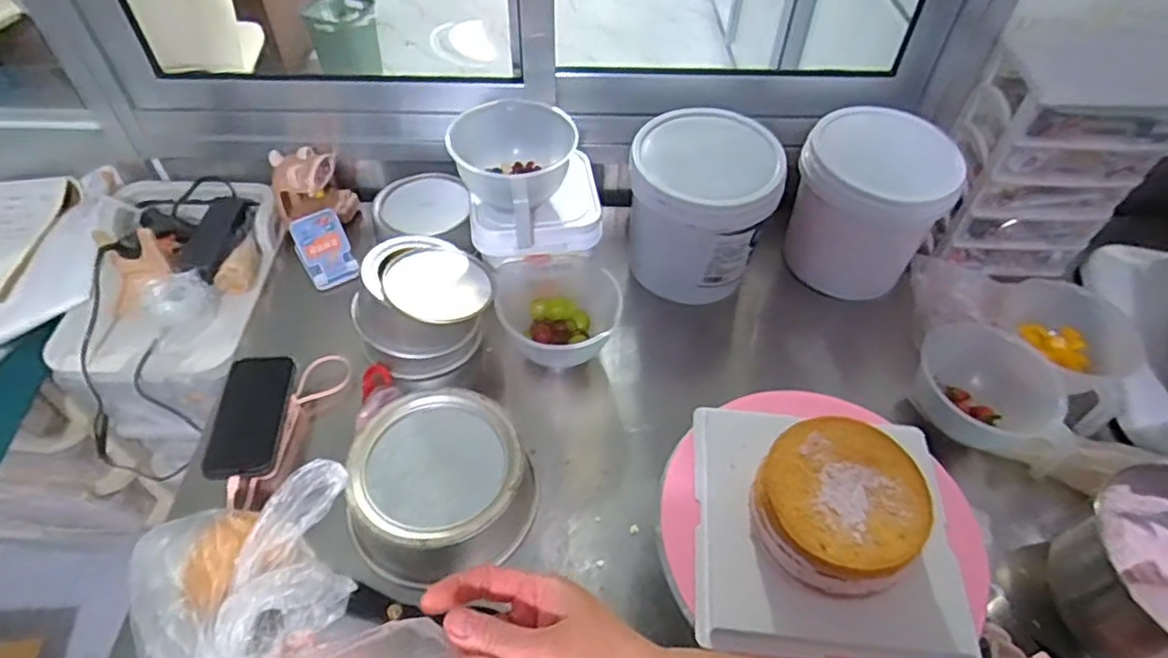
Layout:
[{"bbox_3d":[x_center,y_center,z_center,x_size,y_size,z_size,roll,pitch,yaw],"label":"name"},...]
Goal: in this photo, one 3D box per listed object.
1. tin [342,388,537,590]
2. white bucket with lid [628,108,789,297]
[{"bbox_3d":[-0.152,0.164,0.720,0.194,0.075,0.192,-11,52,-11],"label":"tin"},{"bbox_3d":[0.160,-0.167,0.917,0.184,0.176,0.191,1,51,-1],"label":"white bucket with lid"}]

